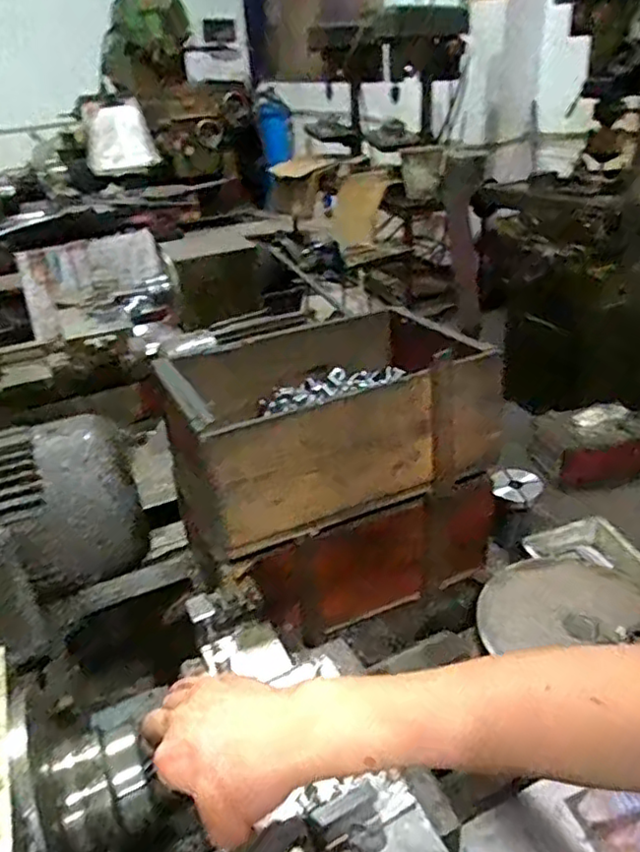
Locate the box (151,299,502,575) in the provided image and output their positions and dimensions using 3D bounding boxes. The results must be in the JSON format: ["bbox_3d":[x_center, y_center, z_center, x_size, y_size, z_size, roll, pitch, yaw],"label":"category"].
[{"bbox_3d":[0.000,-0.023,0.770,0.345,0.144,0.257,-17,32,-21],"label":"box"}]

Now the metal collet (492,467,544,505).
[{"bbox_3d":[0.275,0.084,0.883,0.066,0.018,0.052,8,57,20],"label":"metal collet"}]

